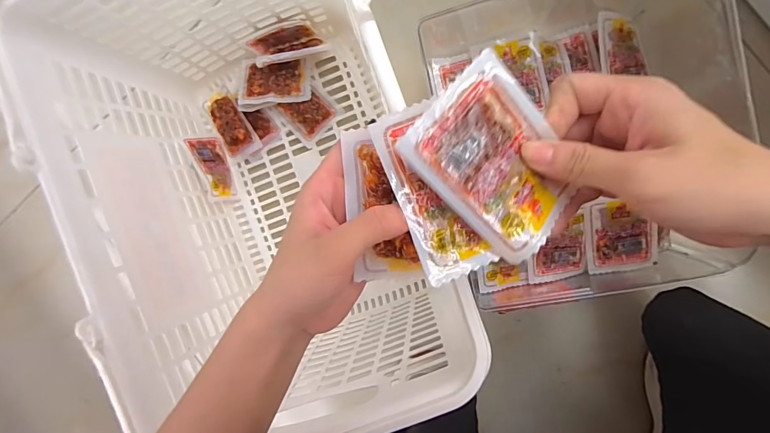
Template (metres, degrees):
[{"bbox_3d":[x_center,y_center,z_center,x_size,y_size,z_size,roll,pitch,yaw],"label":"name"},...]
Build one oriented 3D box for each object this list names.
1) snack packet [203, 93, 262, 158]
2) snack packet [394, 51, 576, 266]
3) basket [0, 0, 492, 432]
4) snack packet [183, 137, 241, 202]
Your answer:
[{"bbox_3d":[-0.204,-0.120,0.520,0.053,0.017,0.087,-27,100,28],"label":"snack packet"},{"bbox_3d":[0.059,-0.027,0.206,0.066,0.006,0.093,-46,106,-6],"label":"snack packet"},{"bbox_3d":[-0.114,-0.034,0.417,0.306,0.243,0.421,-19,91,9],"label":"basket"},{"bbox_3d":[-0.218,-0.061,0.510,0.017,0.051,0.083,-21,91,9],"label":"snack packet"}]

